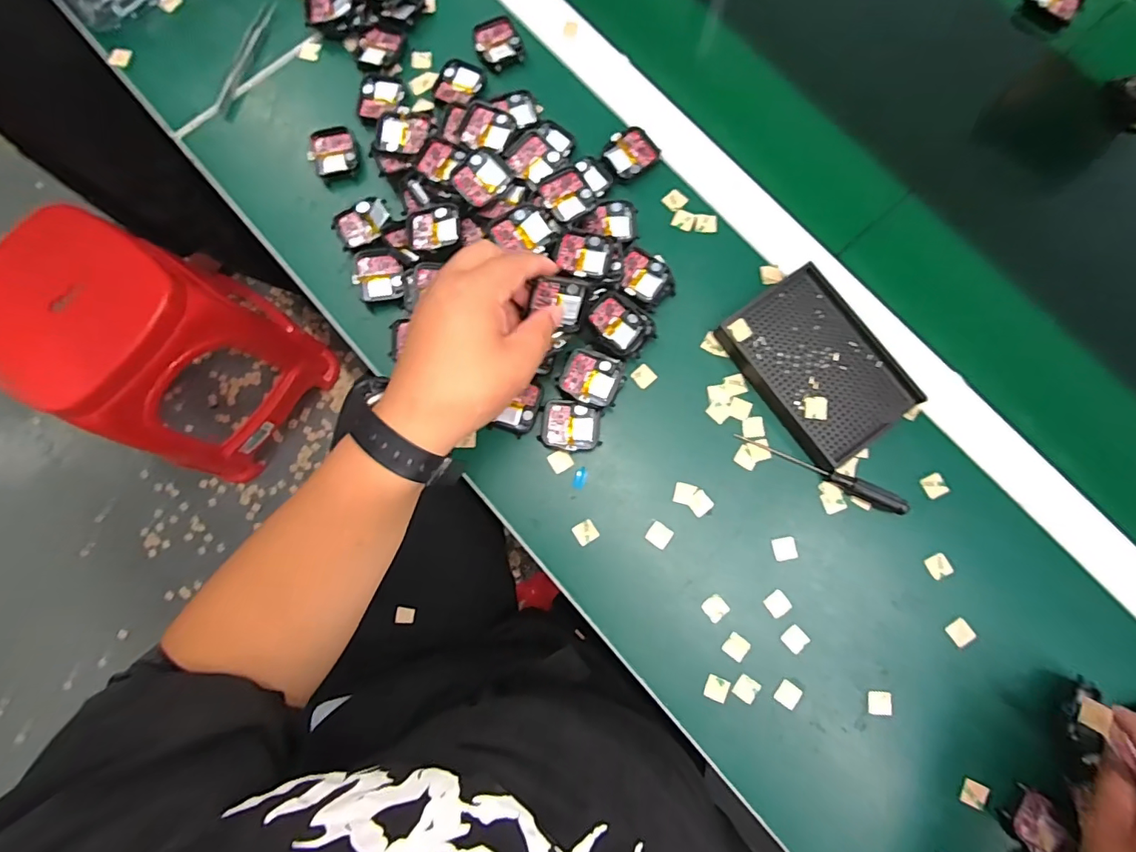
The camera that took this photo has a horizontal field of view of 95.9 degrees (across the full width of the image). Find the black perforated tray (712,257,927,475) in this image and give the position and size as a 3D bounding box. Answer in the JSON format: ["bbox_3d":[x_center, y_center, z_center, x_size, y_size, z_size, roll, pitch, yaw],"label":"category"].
[{"bbox_3d":[0.191,-0.046,0.397,0.095,0.021,0.135,-34,83,-6],"label":"black perforated tray"}]

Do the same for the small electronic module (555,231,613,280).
[{"bbox_3d":[0.013,-0.127,0.382,0.040,0.012,0.040,11,80,1],"label":"small electronic module"}]

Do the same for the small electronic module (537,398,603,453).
[{"bbox_3d":[0.002,0.000,0.392,0.046,0.008,0.037,7,80,0],"label":"small electronic module"}]

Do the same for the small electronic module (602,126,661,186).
[{"bbox_3d":[0.053,-0.229,0.430,0.045,0.010,0.038,-37,83,-7],"label":"small electronic module"}]

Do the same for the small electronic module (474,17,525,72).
[{"bbox_3d":[-0.061,-0.333,0.445,0.037,0.012,0.042,-24,82,-5],"label":"small electronic module"}]

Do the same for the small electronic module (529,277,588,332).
[{"bbox_3d":[-0.006,-0.085,0.356,0.039,0.037,0.006,3,38,-23],"label":"small electronic module"}]

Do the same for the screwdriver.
[{"bbox_3d":[0.190,0.032,0.383,0.128,0.016,0.012,27,81,3],"label":"screwdriver"}]

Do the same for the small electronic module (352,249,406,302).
[{"bbox_3d":[-0.150,-0.122,0.406,0.039,0.008,0.040,-5,81,-2],"label":"small electronic module"}]

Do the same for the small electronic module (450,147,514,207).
[{"bbox_3d":[-0.066,-0.190,0.392,0.035,0.010,0.044,32,81,4],"label":"small electronic module"}]

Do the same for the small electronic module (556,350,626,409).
[{"bbox_3d":[0.017,-0.035,0.392,0.046,0.016,0.039,14,80,1],"label":"small electronic module"}]

